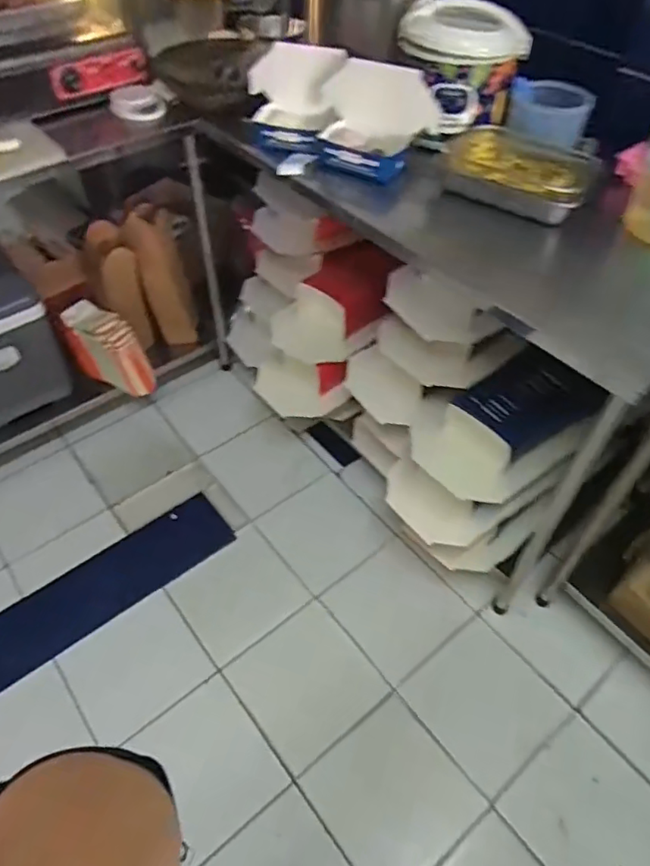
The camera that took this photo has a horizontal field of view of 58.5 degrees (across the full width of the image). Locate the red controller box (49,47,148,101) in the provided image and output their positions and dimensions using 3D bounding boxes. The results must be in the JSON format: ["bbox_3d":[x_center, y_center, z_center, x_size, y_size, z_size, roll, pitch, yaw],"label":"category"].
[{"bbox_3d":[-0.547,-0.886,1.434,0.243,0.062,0.075,-31,58,-17],"label":"red controller box"}]

